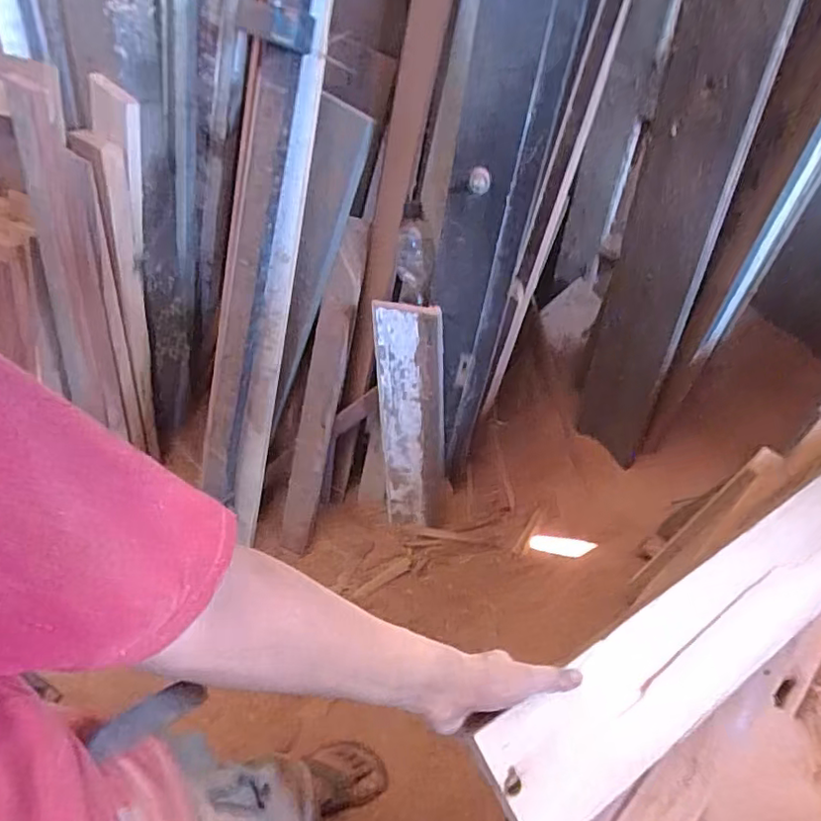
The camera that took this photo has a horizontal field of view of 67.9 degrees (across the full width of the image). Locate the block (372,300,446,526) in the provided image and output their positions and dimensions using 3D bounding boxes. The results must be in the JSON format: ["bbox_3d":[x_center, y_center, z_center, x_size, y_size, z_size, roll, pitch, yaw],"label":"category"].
[{"bbox_3d":[0.003,0.033,1.275,0.134,0.547,0.054,-2,36,1],"label":"block"}]

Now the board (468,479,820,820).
[{"bbox_3d":[0.378,0.199,0.662,0.714,0.011,0.112,-23,78,-25],"label":"board"}]

